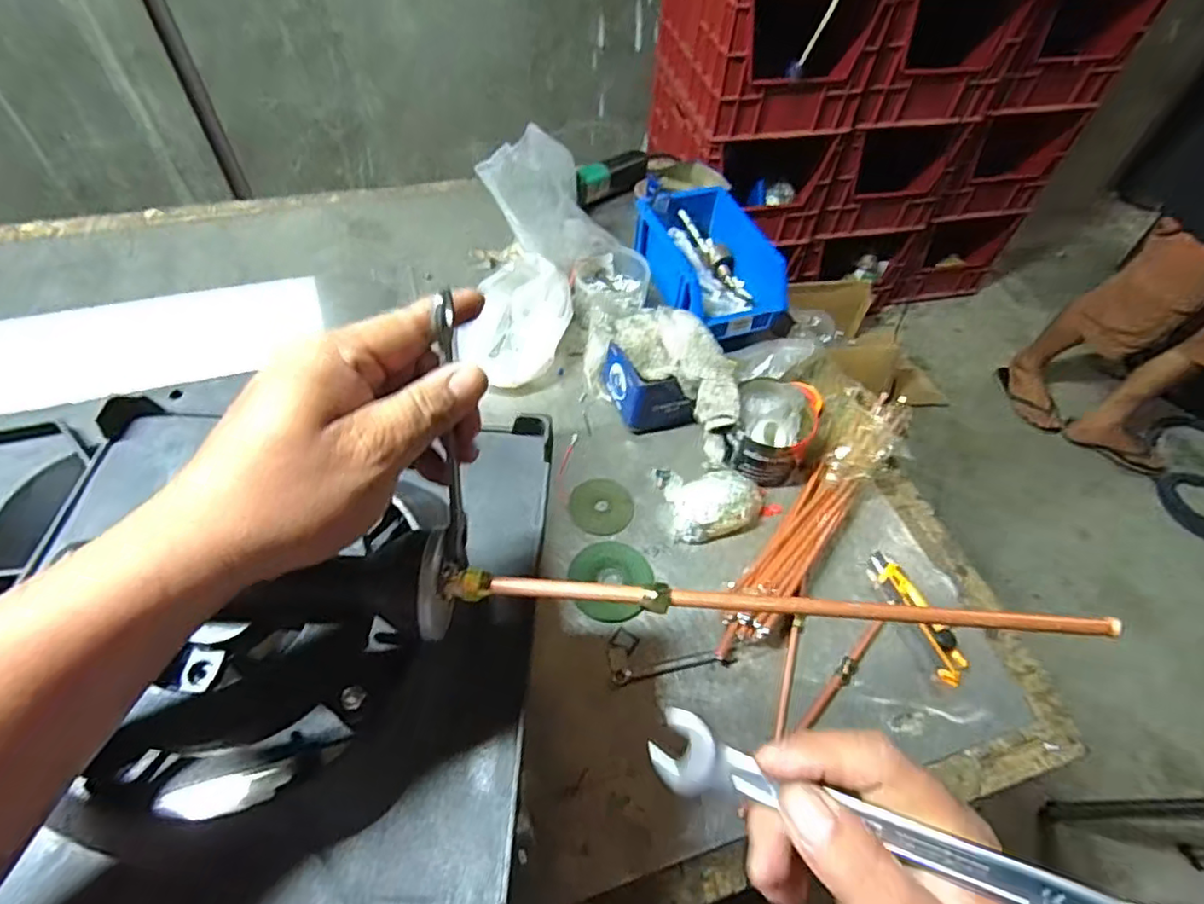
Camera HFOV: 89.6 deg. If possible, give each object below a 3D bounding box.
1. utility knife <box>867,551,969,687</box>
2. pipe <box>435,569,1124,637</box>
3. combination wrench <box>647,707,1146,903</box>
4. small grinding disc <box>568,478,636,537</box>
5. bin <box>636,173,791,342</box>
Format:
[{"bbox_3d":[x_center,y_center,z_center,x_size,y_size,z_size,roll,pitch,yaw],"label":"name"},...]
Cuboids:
[{"bbox_3d":[0.362,0.182,0.695,0.032,0.023,0.160,-16,56,-14],"label":"utility knife"},{"bbox_3d":[0.080,0.070,0.278,0.296,0.013,0.013,4,54,0],"label":"pipe"},{"bbox_3d":[0.100,0.132,0.212,0.176,0.014,0.026,9,51,28],"label":"combination wrench"},{"bbox_3d":[0.000,0.068,0.767,0.079,0.005,0.079,1,54,-2],"label":"small grinding disc"},{"bbox_3d":[0.162,-0.300,0.959,0.170,0.110,0.270,-15,56,-13],"label":"bin"}]

